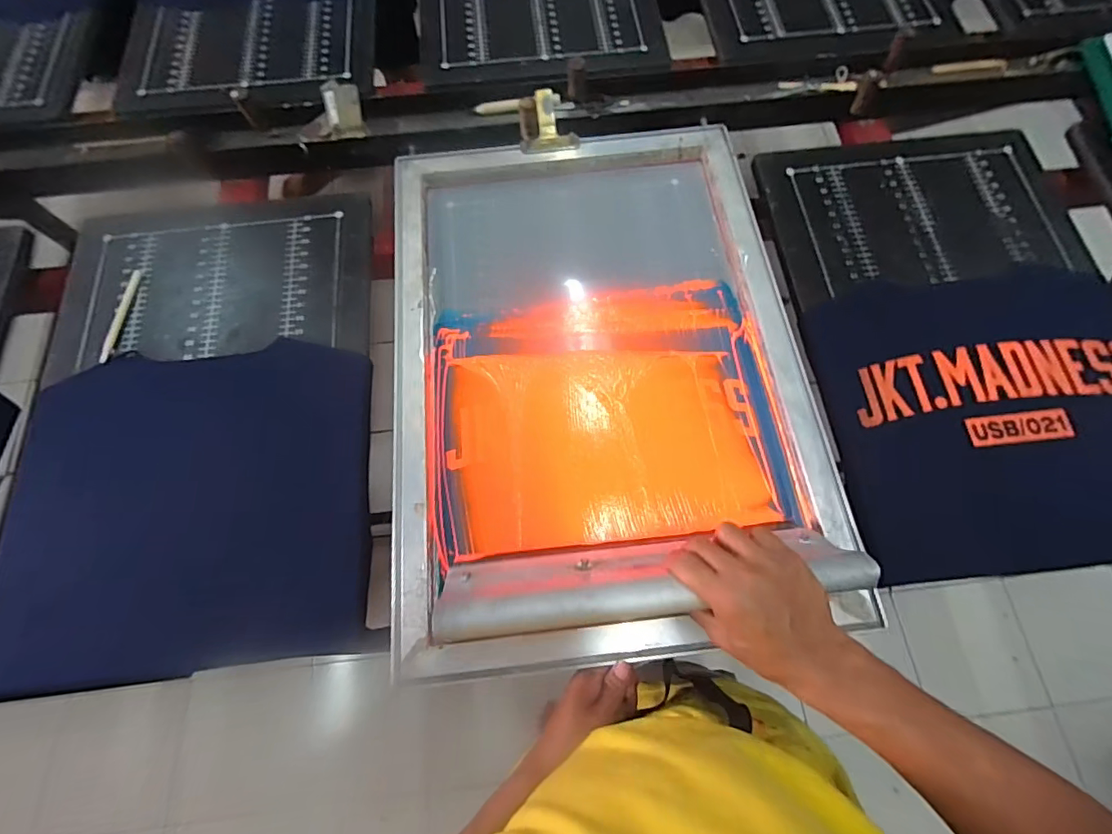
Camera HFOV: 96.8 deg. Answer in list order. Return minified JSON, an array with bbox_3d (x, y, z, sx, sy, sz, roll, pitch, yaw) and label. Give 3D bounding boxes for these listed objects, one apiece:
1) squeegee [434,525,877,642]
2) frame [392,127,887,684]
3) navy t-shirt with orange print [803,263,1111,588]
[{"bbox_3d":[0.081,0.138,0.413,0.343,0.108,0.032,-4,97,-6],"label":"squeegee"},{"bbox_3d":[0.044,-0.074,0.578,0.458,0.056,0.645,-6,69,-1],"label":"frame"},{"bbox_3d":[0.538,-0.004,0.594,0.409,0.043,0.363,-4,72,-1],"label":"navy t-shirt with orange print"}]

